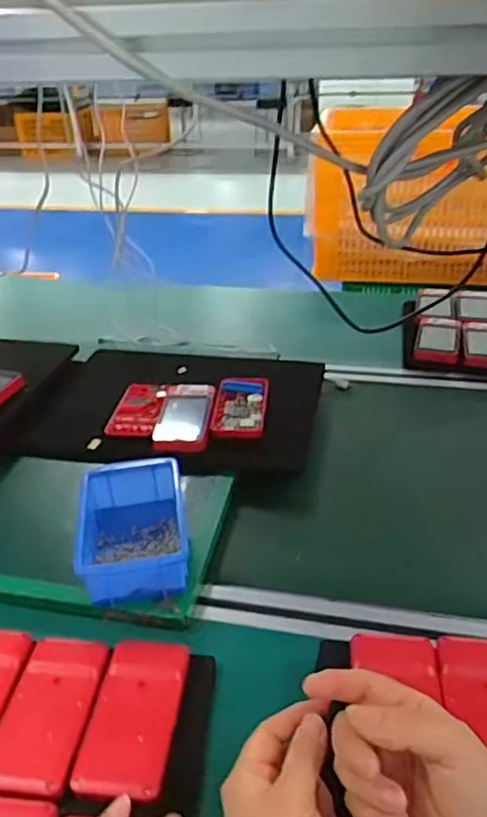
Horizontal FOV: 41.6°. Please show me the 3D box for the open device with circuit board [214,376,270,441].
[{"bbox_3d":[-0.003,-0.002,0.814,0.064,0.015,0.130,-3,33,6],"label":"open device with circuit board"}]

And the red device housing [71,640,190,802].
[{"bbox_3d":[-0.081,0.229,0.486,0.063,0.011,0.123,2,33,7],"label":"red device housing"}]

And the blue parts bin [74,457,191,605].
[{"bbox_3d":[-0.105,0.115,0.618,0.097,0.052,0.144,-7,33,-7],"label":"blue parts bin"}]

